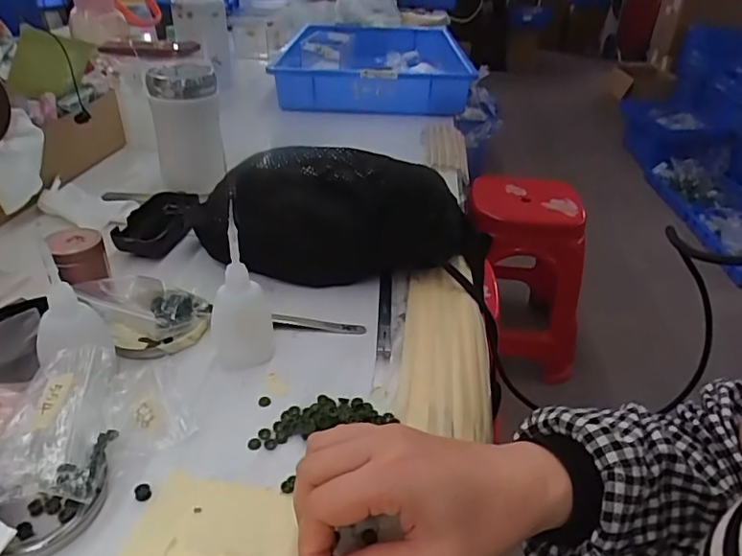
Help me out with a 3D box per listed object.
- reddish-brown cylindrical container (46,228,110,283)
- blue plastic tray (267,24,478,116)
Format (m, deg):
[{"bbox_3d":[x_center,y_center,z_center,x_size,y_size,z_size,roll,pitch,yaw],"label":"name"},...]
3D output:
[{"bbox_3d":[-0.235,-0.019,0.437,0.037,0.032,0.038,2,33,-2],"label":"reddish-brown cylindrical container"},{"bbox_3d":[0.003,-0.486,1.194,0.353,0.081,0.602,2,33,-2],"label":"blue plastic tray"}]

